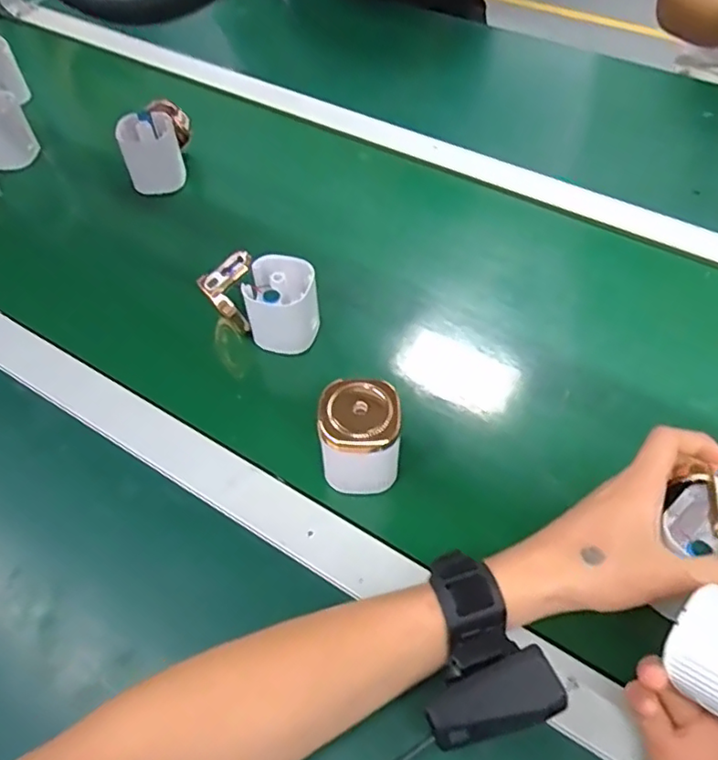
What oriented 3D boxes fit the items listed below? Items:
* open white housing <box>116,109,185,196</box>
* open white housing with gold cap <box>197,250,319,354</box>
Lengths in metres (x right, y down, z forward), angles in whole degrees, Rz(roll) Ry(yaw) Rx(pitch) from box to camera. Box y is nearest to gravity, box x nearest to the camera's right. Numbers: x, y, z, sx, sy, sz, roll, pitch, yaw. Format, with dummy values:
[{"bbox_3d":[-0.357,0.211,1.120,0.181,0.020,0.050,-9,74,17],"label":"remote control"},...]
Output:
[{"bbox_3d":[-0.219,-0.240,0.639,0.058,0.073,0.041,-19,56,-11],"label":"open white housing"},{"bbox_3d":[-0.082,-0.065,0.515,0.092,0.072,0.052,15,56,13],"label":"open white housing with gold cap"}]

